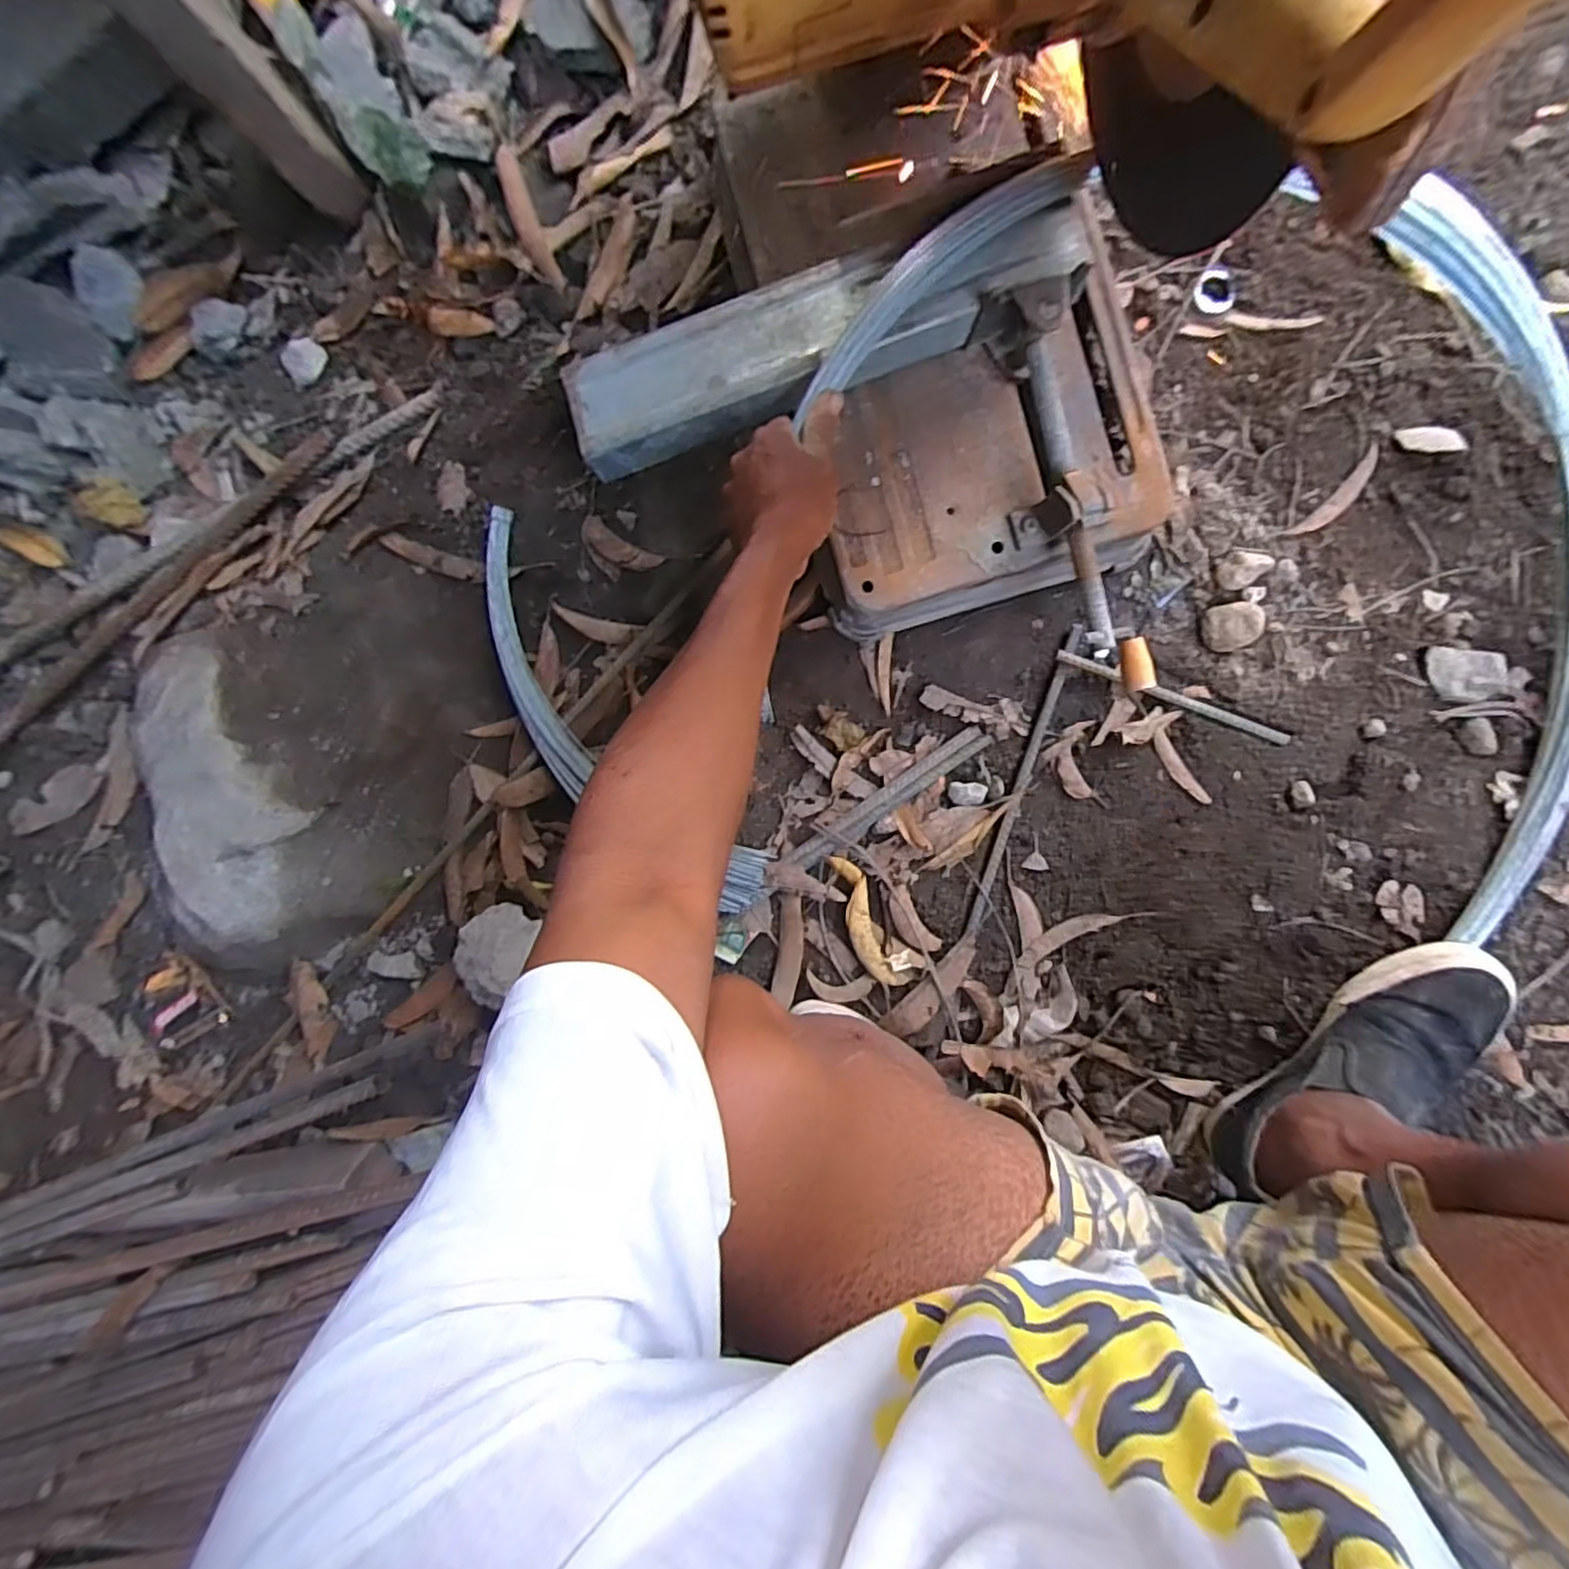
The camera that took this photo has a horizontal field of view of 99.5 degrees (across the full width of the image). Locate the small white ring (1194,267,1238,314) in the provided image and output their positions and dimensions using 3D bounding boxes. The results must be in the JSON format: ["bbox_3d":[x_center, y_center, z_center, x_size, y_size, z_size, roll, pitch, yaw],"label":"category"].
[{"bbox_3d":[0.374,-0.429,0.576,0.033,0.004,0.037,2,90,9],"label":"small white ring"}]

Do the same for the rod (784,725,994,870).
[{"bbox_3d":[0.097,0.015,0.625,0.214,0.017,0.024,-36,84,8],"label":"rod"}]

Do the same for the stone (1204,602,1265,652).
[{"bbox_3d":[0.388,-0.136,0.573,0.043,0.018,0.040,-9,88,9],"label":"stone"}]

